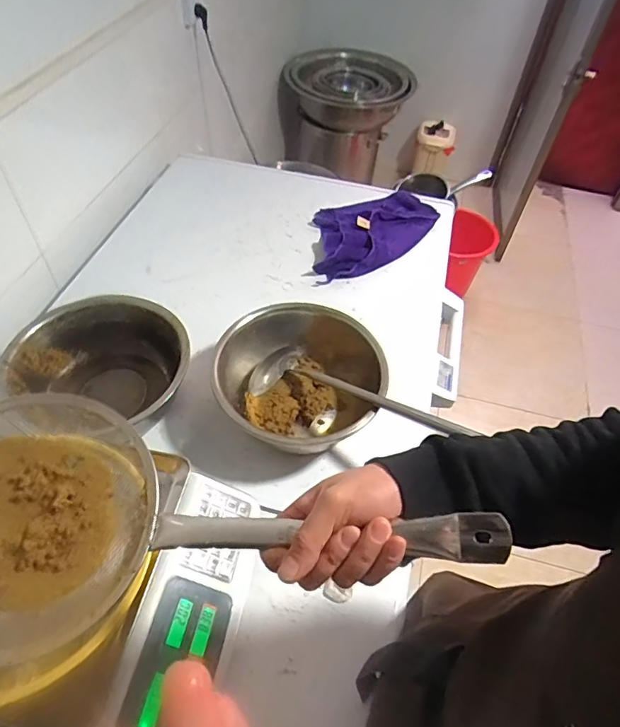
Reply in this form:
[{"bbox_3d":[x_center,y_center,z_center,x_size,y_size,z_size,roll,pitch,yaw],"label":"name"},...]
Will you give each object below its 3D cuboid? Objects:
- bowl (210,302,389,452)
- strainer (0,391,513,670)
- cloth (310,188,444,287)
[{"bbox_3d":[-0.019,0.039,0.884,0.281,0.133,0.299,2,52,-2],"label":"bowl"},{"bbox_3d":[-0.102,0.134,0.391,0.476,0.086,0.204,-1,51,10],"label":"strainer"},{"bbox_3d":[0.154,-0.340,1.248,0.380,0.051,0.258,-18,55,-16],"label":"cloth"}]

